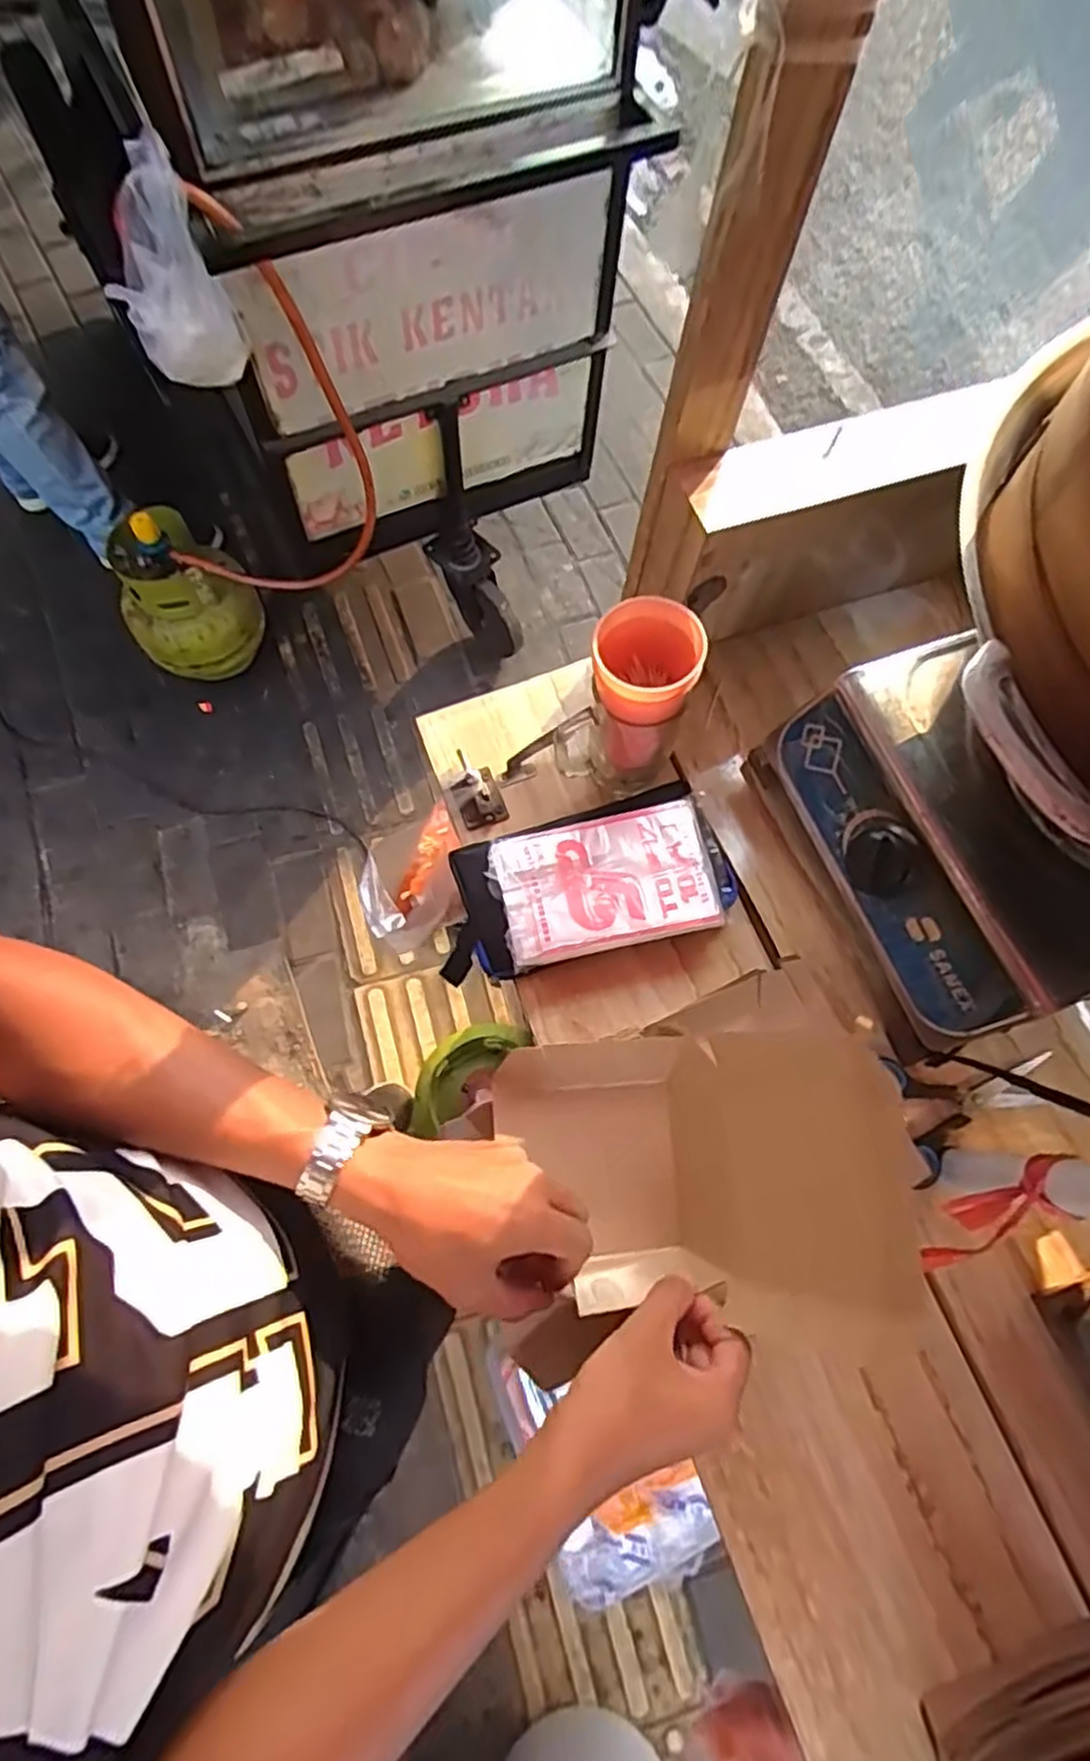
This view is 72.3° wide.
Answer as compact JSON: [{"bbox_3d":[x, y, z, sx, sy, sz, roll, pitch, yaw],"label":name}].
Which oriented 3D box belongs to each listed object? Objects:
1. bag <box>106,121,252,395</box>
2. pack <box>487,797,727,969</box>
[{"bbox_3d":[-0.451,-0.719,0.894,0.123,0.220,0.162,-19,74,-8],"label":"bag"},{"bbox_3d":[0.047,0.000,0.578,0.166,0.019,0.105,-14,74,-7],"label":"pack"}]

